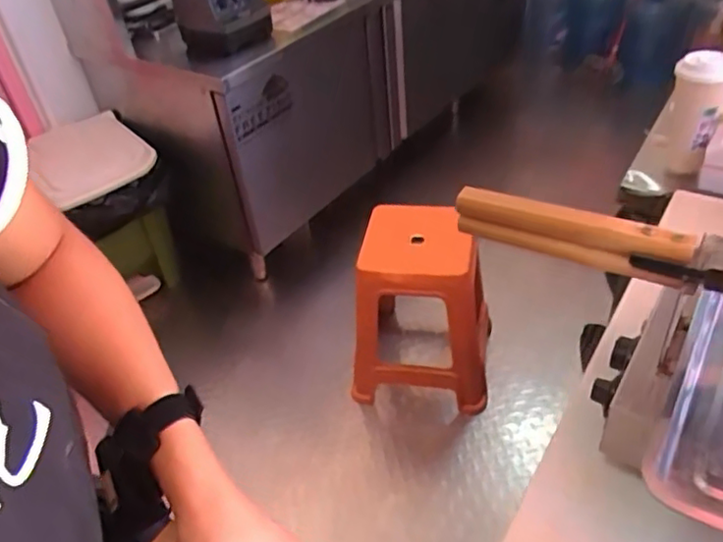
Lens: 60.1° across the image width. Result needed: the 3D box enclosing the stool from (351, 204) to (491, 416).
[{"bbox_3d":[0.175,0.124,1.735,0.363,0.484,0.302,5,42,14],"label":"stool"}]

